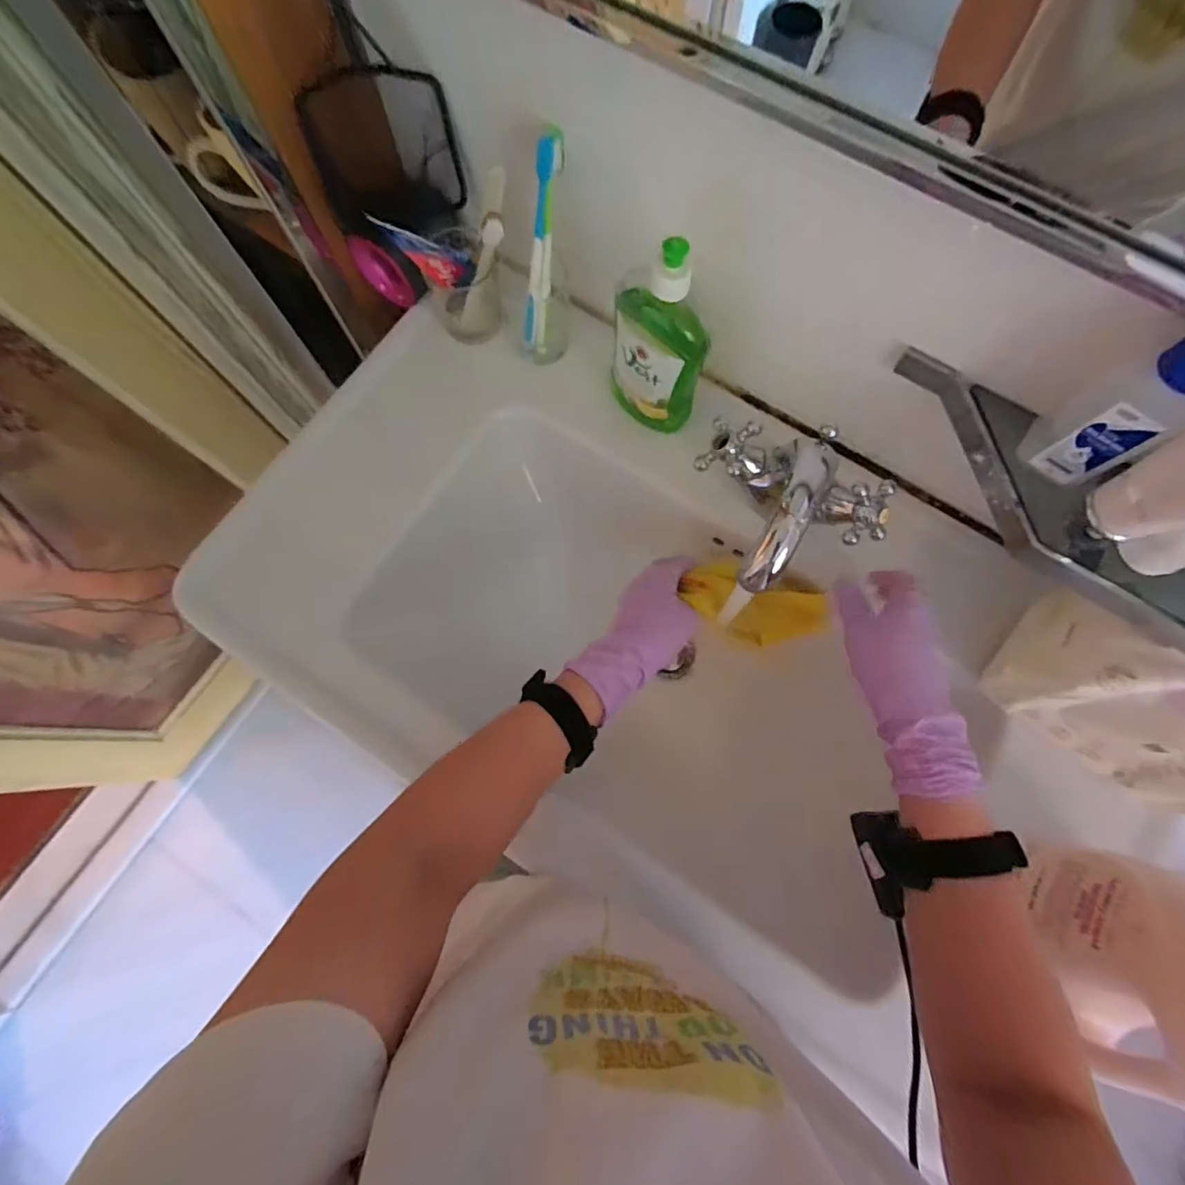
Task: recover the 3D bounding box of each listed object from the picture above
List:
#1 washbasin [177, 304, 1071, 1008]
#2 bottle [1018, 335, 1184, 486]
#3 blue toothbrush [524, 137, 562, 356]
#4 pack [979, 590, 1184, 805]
[{"bbox_3d":[0.021,0.033,0.596,0.691,0.213,0.447,30,77,8],"label":"washbasin"},{"bbox_3d":[0.329,-0.112,0.342,0.037,0.112,0.051,-36,78,-8],"label":"bottle"},{"bbox_3d":[-0.049,-0.304,0.499,0.013,0.169,0.018,26,50,7],"label":"blue toothbrush"},{"bbox_3d":[0.427,0.083,0.436,0.169,0.118,0.091,37,79,10],"label":"pack"}]

